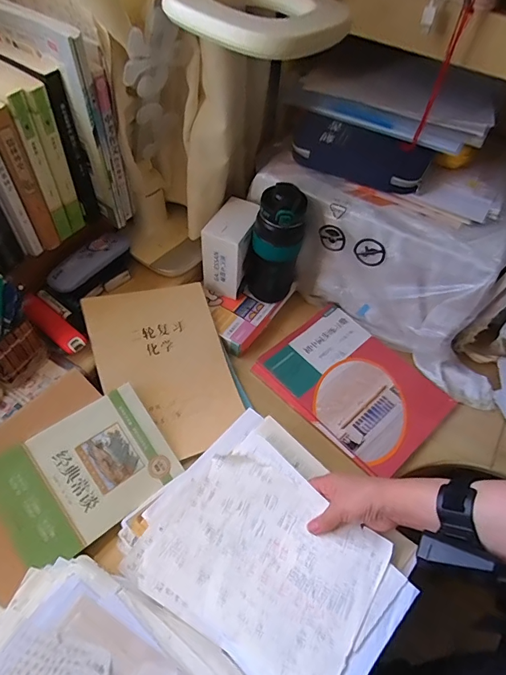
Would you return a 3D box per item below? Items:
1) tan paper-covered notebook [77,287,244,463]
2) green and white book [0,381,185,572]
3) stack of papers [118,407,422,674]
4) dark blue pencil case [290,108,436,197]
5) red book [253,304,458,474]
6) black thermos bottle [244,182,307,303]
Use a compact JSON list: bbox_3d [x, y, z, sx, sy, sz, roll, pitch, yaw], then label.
[{"bbox_3d":[-0.139,0.050,0.688,0.210,0.014,0.278,-14,78,-28],"label":"tan paper-covered notebook"},{"bbox_3d":[-0.230,0.186,0.582,0.222,0.010,0.160,-33,85,-31],"label":"green and white book"},{"bbox_3d":[0.019,0.258,0.513,0.315,0.035,0.253,38,61,20],"label":"stack of papers"},{"bbox_3d":[0.165,-0.296,0.676,0.222,0.068,0.074,28,57,15],"label":"dark blue pencil case"},{"bbox_3d":[0.178,0.077,0.738,0.221,0.010,0.296,-38,65,-26],"label":"red book"},{"bbox_3d":[0.039,-0.158,0.718,0.080,0.221,0.063,24,56,12],"label":"black thermos bottle"}]

